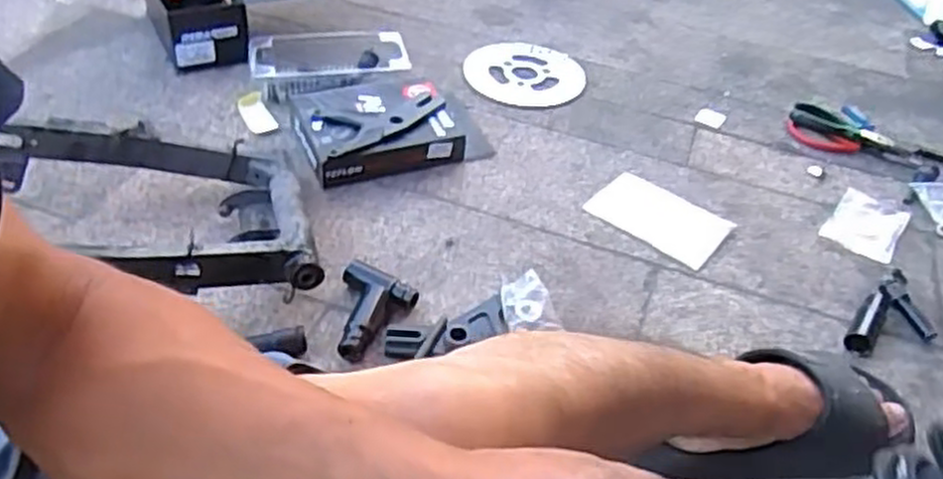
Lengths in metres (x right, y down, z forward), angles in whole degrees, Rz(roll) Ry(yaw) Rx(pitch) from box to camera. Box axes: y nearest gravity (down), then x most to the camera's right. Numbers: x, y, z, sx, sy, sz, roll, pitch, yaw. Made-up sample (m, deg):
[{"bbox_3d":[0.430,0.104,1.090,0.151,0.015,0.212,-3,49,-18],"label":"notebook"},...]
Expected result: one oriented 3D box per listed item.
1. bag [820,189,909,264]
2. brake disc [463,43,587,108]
[{"bbox_3d":[0.470,-0.018,0.929,0.078,0.004,0.116,31,48,24],"label":"bag"},{"bbox_3d":[0.077,-0.240,1.119,0.168,0.011,0.158,3,43,-3],"label":"brake disc"}]

